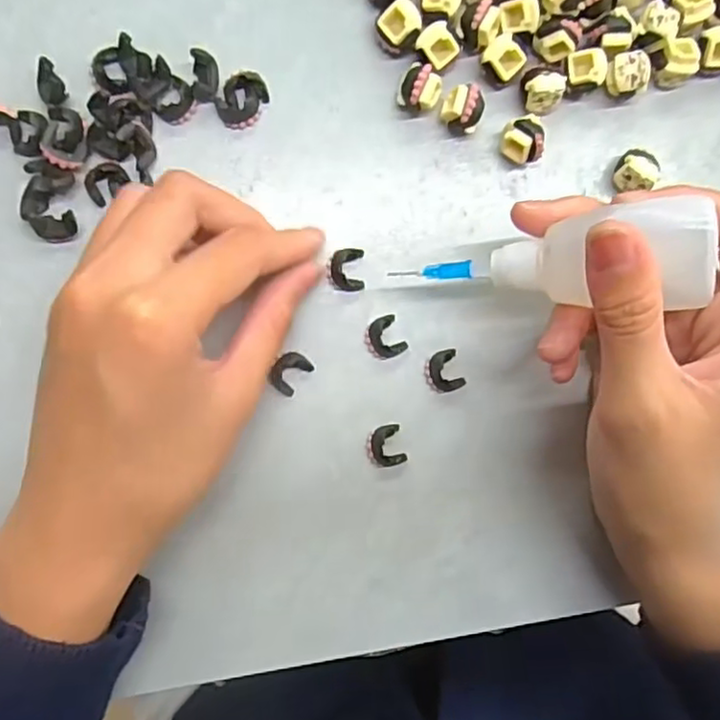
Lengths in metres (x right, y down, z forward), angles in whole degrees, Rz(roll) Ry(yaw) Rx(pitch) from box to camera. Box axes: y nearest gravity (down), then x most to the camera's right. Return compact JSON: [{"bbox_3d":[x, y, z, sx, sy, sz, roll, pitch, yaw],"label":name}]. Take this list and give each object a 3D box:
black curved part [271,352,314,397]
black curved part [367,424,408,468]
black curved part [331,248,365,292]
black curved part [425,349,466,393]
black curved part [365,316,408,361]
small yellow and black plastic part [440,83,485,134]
[{"bbox_3d":[-0.027,0.005,0.256,0.013,0.006,0.016,41,89,-6],"label":"black curved part"},{"bbox_3d":[0.010,0.034,0.261,0.014,0.005,0.016,-15,95,-4],"label":"black curved part"},{"bbox_3d":[-0.005,-0.035,0.257,0.013,0.004,0.016,-2,94,-5],"label":"black curved part"},{"bbox_3d":[0.033,0.005,0.261,0.014,0.005,0.016,-20,95,-4],"label":"black curved part"},{"bbox_3d":[0.010,-0.008,0.258,0.014,0.007,0.016,-27,96,-3],"label":"black curved part"},{"bbox_3d":[0.038,-0.094,0.253,0.015,0.014,0.015,22,91,-6],"label":"small yellow and black plastic part"}]

